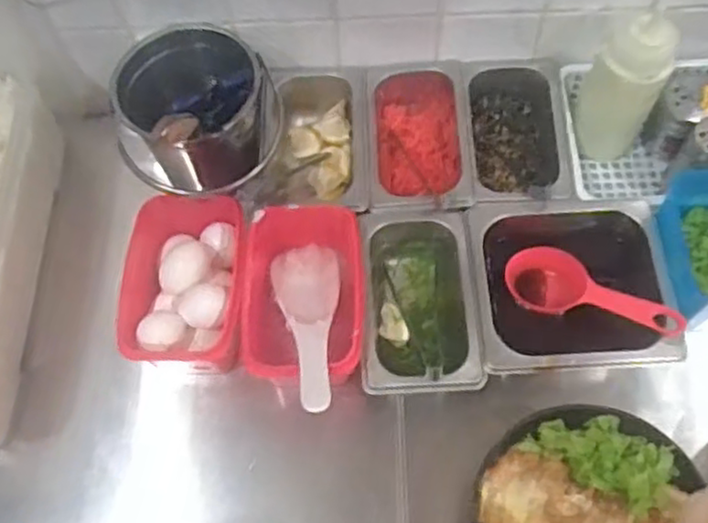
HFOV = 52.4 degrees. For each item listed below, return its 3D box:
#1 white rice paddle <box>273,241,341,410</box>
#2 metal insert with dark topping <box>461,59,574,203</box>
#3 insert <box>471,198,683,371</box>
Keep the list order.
[{"bbox_3d":[-0.040,0.055,0.630,0.061,0.029,0.198,-6,34,-1],"label":"white rice paddle"},{"bbox_3d":[0.162,-0.121,0.738,0.098,0.070,0.168,0,65,2],"label":"metal insert with dark topping"},{"bbox_3d":[0.195,0.033,0.681,0.172,0.090,0.159,-2,65,1],"label":"insert"}]

